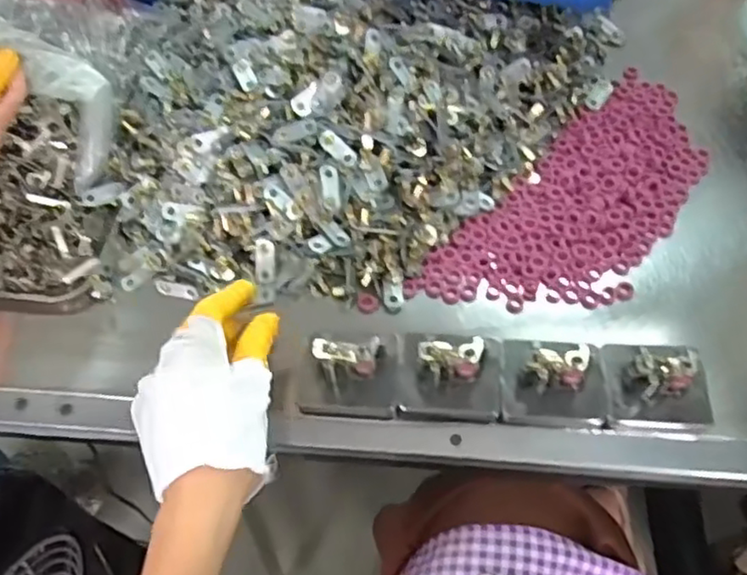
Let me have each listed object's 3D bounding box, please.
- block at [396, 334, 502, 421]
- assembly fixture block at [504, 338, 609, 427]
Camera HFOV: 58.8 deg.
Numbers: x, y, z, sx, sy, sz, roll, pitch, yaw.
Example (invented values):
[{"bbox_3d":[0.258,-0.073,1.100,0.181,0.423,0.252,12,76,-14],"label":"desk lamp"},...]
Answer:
[{"bbox_3d":[0.048,0.052,0.424,0.065,0.046,0.052,4,57,5],"label":"block"},{"bbox_3d":[0.116,0.059,0.418,0.065,0.047,0.048,3,57,4],"label":"assembly fixture block"}]

